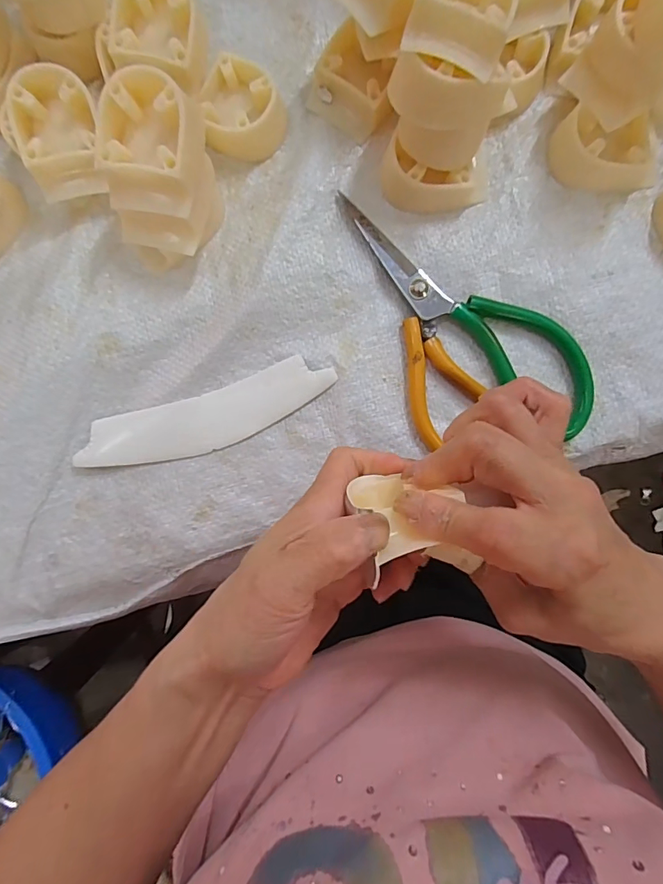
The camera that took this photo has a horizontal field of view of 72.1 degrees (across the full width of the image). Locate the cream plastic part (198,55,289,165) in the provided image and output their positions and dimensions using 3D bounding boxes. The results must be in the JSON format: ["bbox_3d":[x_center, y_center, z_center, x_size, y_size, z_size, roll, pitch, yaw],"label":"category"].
[{"bbox_3d":[-0.052,-0.201,0.274,0.047,0.020,0.054,-6,87,1],"label":"cream plastic part"}]

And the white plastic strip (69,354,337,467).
[{"bbox_3d":[-0.073,-0.014,0.271,0.152,0.005,0.036,-18,87,0],"label":"white plastic strip"}]

